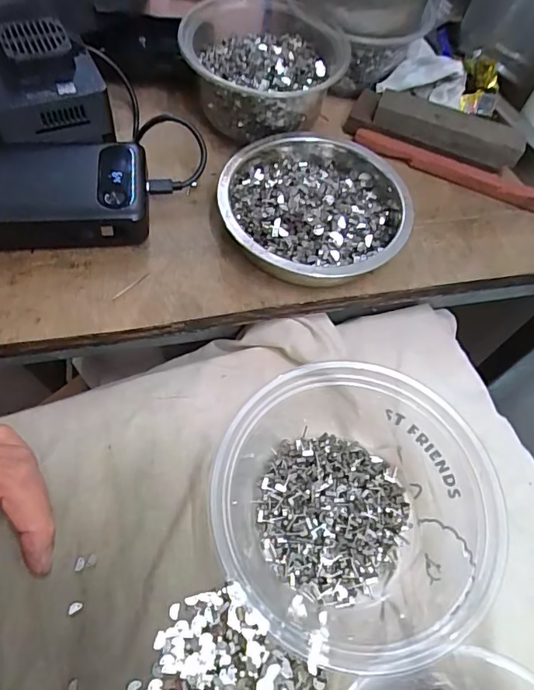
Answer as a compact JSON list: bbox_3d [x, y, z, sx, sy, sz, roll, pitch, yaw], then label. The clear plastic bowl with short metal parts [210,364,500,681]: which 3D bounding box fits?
[{"bbox_3d":[0.049,0.084,0.254,0.149,0.066,0.134,-2,59,-4],"label":"clear plastic bowl with short metal parts"}]

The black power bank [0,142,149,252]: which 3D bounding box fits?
[{"bbox_3d":[-0.157,-0.095,0.310,0.157,0.025,0.075,-4,61,-8],"label":"black power bank"}]

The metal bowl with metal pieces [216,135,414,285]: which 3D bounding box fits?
[{"bbox_3d":[0.032,-0.093,0.322,0.121,0.031,0.121,1,62,-2],"label":"metal bowl with metal pieces"}]

